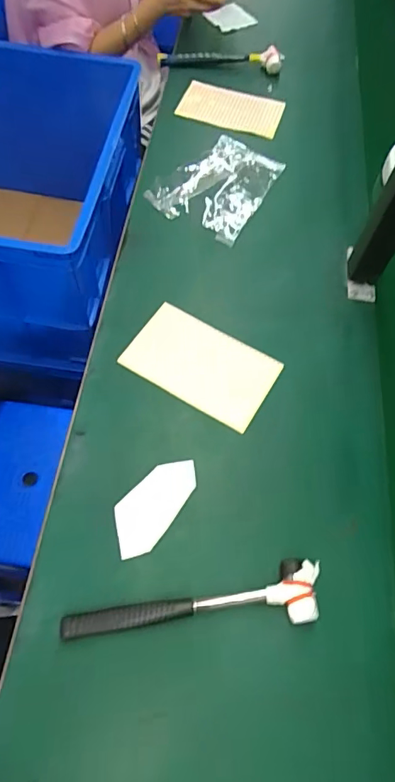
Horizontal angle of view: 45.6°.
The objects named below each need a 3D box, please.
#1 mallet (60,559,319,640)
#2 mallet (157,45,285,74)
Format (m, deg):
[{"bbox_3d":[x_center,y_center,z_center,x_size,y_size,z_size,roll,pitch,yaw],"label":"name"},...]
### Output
[{"bbox_3d":[-0.004,0.220,0.476,0.260,0.026,0.057,-7,62,-6],"label":"mallet"},{"bbox_3d":[0.046,-0.672,0.967,0.255,0.049,0.048,-2,62,-3],"label":"mallet"}]

